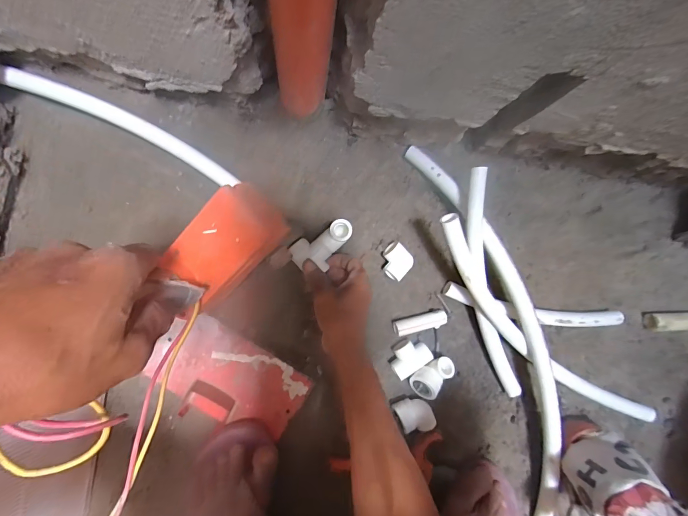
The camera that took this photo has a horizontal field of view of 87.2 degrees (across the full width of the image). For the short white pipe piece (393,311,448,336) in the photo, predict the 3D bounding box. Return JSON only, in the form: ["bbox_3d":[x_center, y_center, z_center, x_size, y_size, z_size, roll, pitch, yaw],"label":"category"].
[{"bbox_3d":[0.103,0.089,0.491,0.073,0.017,0.021,-12,87,-7],"label":"short white pipe piece"}]

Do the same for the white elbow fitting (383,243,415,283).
[{"bbox_3d":[0.070,0.005,0.492,0.042,0.025,0.040,44,82,-2],"label":"white elbow fitting"}]

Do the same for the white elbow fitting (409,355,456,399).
[{"bbox_3d":[0.117,0.157,0.487,0.063,0.036,0.034,-38,91,-8],"label":"white elbow fitting"}]

